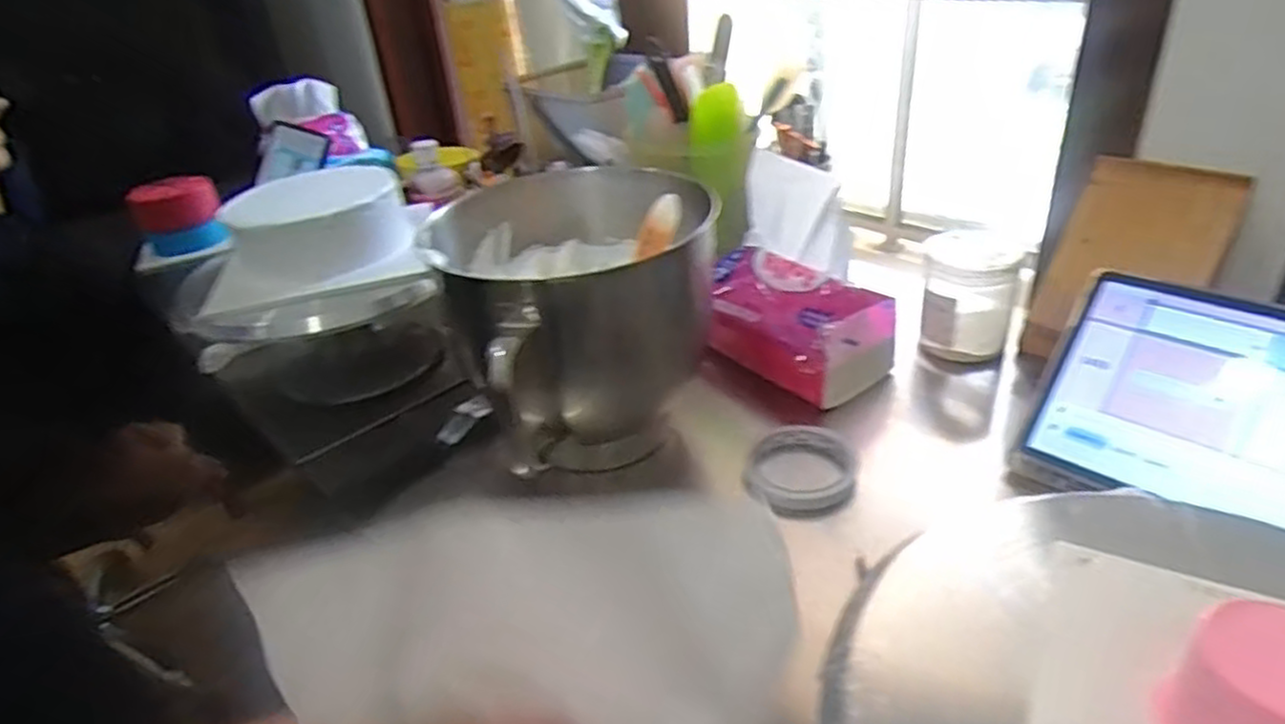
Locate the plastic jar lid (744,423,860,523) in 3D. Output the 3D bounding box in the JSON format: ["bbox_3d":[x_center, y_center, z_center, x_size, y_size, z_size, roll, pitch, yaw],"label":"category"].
[{"bbox_3d":[0.137,0.091,0.636,0.104,0.021,0.092,-21,35,-24],"label":"plastic jar lid"}]

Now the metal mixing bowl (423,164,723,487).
[{"bbox_3d":[-0.061,-0.037,0.660,0.214,0.218,0.255,-20,34,-23],"label":"metal mixing bowl"}]

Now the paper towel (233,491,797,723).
[{"bbox_3d":[-0.024,0.130,0.191,0.132,0.196,0.021,1,5,-30],"label":"paper towel"}]

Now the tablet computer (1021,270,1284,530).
[{"bbox_3d":[0.430,0.034,0.531,0.248,0.161,0.010,22,-4,40],"label":"tablet computer"}]

